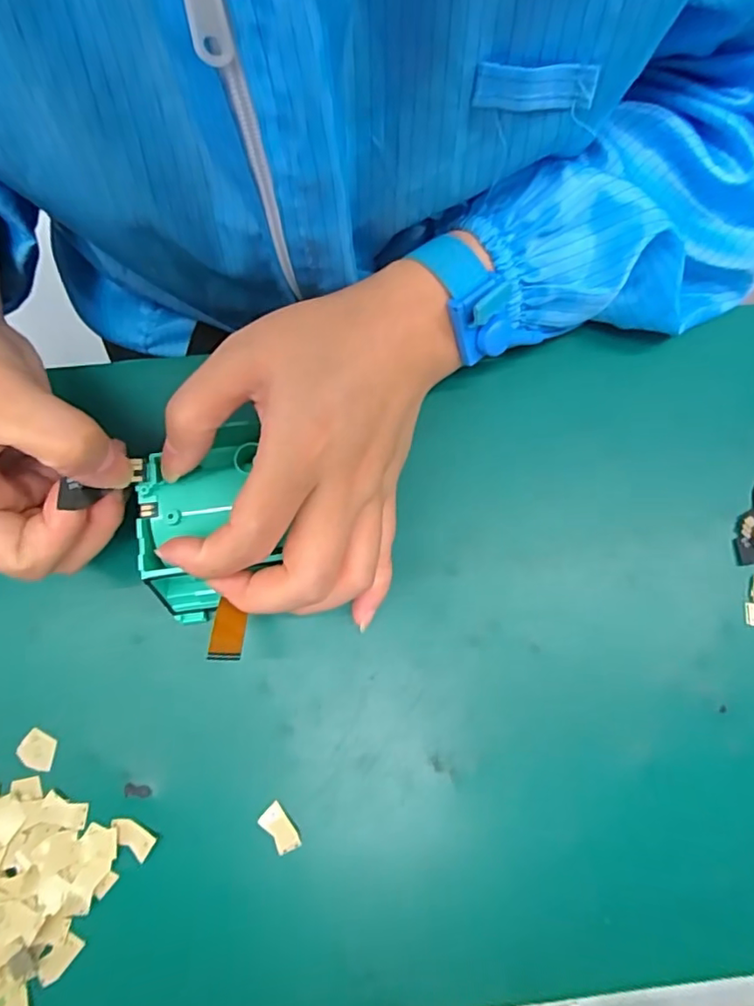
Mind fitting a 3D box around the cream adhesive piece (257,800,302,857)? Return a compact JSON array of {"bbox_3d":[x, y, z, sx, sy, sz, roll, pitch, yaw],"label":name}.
[{"bbox_3d":[-0.042,0.139,0.239,0.011,0.004,0.020,-39,75,-13],"label":"cream adhesive piece"}]

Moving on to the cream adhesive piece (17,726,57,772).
[{"bbox_3d":[-0.150,0.108,0.246,0.016,0.004,0.016,11,71,4],"label":"cream adhesive piece"}]

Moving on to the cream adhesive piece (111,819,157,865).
[{"bbox_3d":[-0.105,0.141,0.236,0.020,0.004,0.010,28,73,9],"label":"cream adhesive piece"}]

